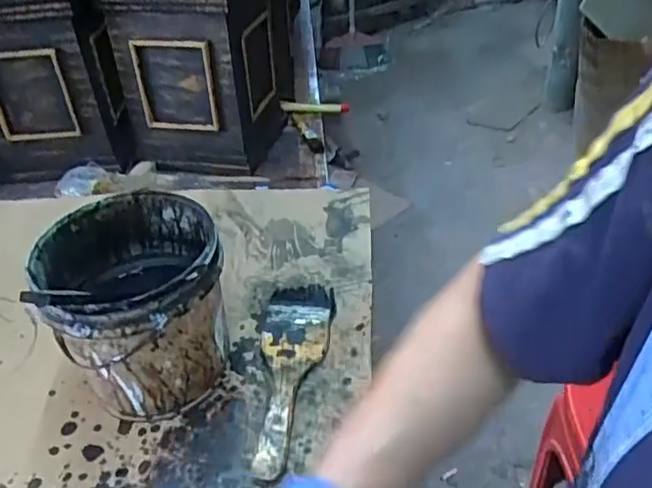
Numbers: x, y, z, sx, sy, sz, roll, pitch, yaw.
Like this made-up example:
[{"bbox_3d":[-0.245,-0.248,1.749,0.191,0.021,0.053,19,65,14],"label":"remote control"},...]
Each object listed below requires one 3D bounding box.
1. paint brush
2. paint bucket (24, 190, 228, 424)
[{"bbox_3d":[-0.040,0.136,0.672,0.073,0.026,0.251,2,36,5],"label":"paint brush"},{"bbox_3d":[-0.193,0.069,0.653,0.165,0.176,0.180,-1,36,1],"label":"paint bucket"}]

